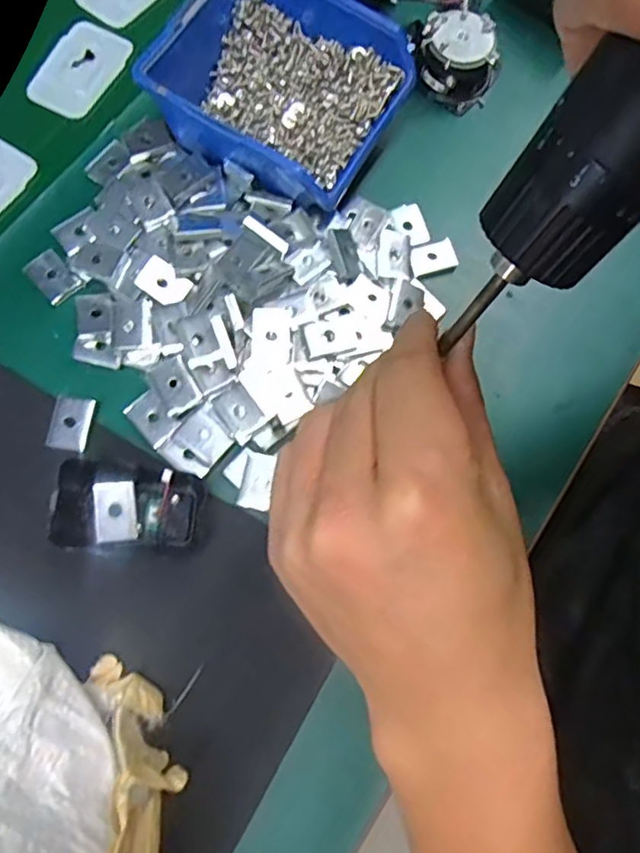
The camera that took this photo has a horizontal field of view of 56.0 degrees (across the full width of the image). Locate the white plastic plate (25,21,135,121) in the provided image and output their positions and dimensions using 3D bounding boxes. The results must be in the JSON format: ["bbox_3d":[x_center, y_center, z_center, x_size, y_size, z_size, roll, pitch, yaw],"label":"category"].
[{"bbox_3d":[-0.155,-0.232,0.388,0.041,0.004,0.070,23,75,2],"label":"white plastic plate"}]

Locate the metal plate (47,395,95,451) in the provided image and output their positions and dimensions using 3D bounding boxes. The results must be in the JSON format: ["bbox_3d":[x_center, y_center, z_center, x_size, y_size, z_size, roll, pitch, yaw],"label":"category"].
[{"bbox_3d":[-0.131,-0.002,0.317,0.020,0.004,0.029,10,75,-1],"label":"metal plate"}]

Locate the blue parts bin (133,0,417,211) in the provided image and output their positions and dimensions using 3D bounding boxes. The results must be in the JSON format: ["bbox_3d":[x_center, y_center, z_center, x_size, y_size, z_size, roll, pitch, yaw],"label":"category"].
[{"bbox_3d":[-0.026,-0.191,0.345,0.130,0.056,0.116,29,75,4],"label":"blue parts bin"}]

